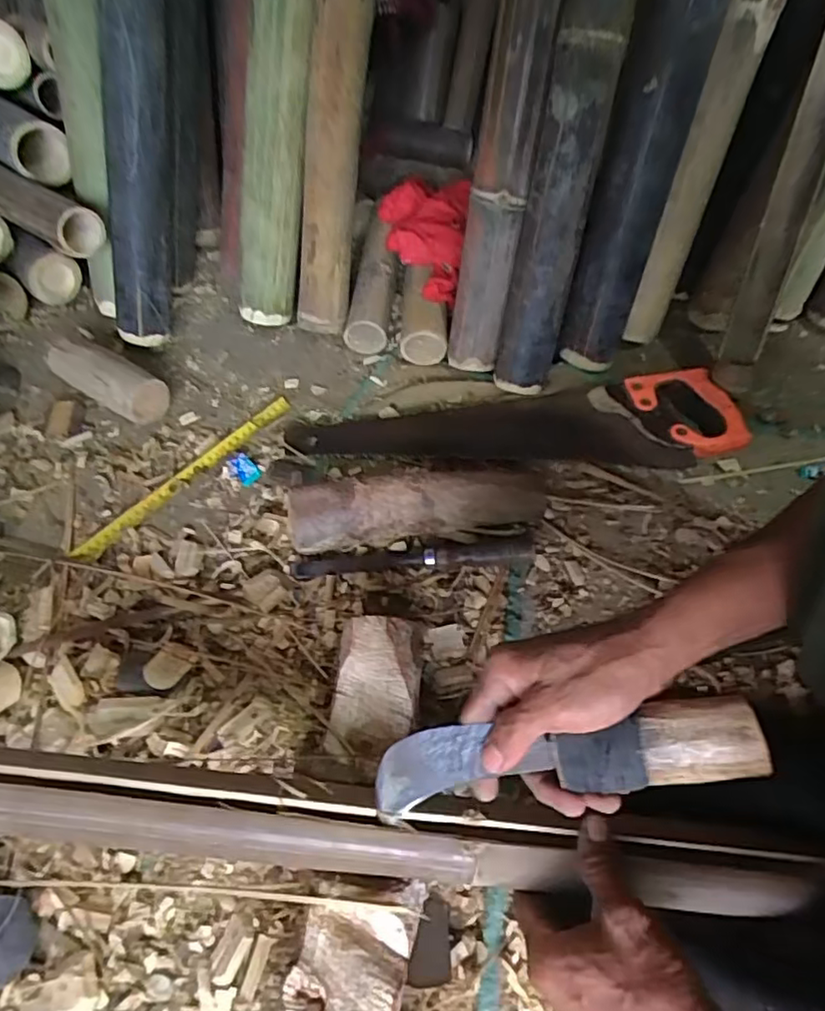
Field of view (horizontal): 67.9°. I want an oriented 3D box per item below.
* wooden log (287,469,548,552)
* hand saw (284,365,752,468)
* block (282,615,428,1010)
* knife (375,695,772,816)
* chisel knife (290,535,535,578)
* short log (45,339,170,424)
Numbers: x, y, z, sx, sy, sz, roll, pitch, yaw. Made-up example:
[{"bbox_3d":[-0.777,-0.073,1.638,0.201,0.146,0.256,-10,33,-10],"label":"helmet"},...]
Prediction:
[{"bbox_3d":[0.006,0.006,0.614,0.250,0.070,0.050,-7,55,-2],"label":"wooden log"},{"bbox_3d":[0.108,-0.082,0.680,0.484,0.032,0.109,-5,55,-1],"label":"hand saw"},{"bbox_3d":[-0.032,0.242,0.443,0.076,0.058,0.318,3,55,5],"label":"block"},{"bbox_3d":[0.083,0.152,0.373,0.234,0.031,0.042,-14,53,19],"label":"knife"},{"bbox_3d":[-0.001,0.053,0.613,0.242,0.022,0.028,-5,55,0],"label":"chisel knife"},{"bbox_3d":[-0.363,-0.147,0.731,0.164,0.059,0.054,25,60,19],"label":"short log"}]

